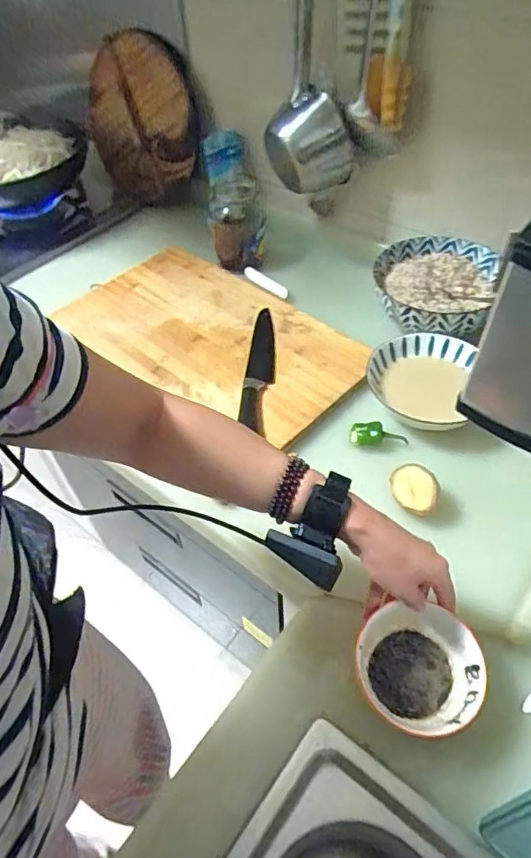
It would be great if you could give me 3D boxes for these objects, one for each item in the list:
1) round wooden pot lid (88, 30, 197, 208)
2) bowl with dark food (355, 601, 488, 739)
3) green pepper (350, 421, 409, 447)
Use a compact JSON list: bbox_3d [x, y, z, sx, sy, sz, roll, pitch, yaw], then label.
[{"bbox_3d":[-0.244,-0.615,1.060,0.255,0.294,0.030,13,32,26],"label":"round wooden pot lid"},{"bbox_3d":[0.147,0.221,0.491,0.104,0.058,0.108,-1,49,2],"label":"bowl with dark food"},{"bbox_3d":[0.153,0.007,0.709,0.073,0.026,0.023,4,50,6],"label":"green pepper"}]

